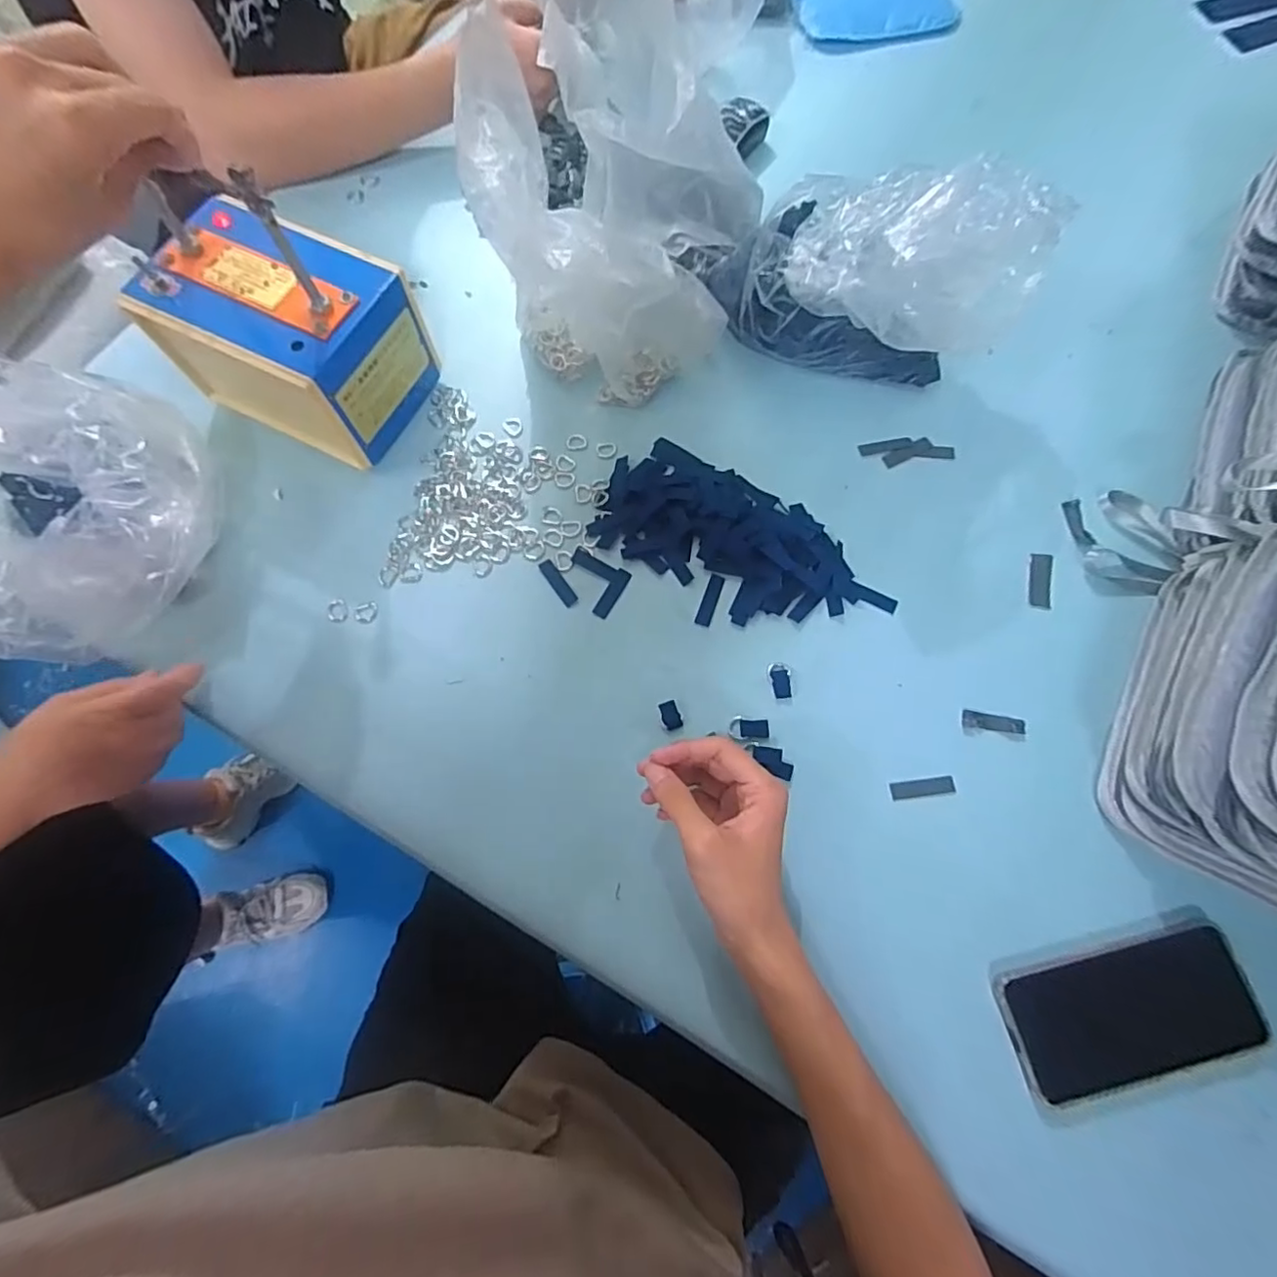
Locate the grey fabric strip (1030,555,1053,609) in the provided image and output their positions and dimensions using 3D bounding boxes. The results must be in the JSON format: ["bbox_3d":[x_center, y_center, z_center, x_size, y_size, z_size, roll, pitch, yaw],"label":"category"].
[{"bbox_3d":[0.339,-0.048,0.509,0.016,0.005,0.048,12,73,4],"label":"grey fabric strip"}]

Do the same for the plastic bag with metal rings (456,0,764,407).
[{"bbox_3d":[-0.008,-0.341,0.487,0.193,0.220,0.227,7,73,2],"label":"plastic bag with metal rings"}]

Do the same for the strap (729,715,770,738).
[{"bbox_3d":[0.087,0.070,0.472,0.031,0.004,0.017,5,73,2],"label":"strap"}]

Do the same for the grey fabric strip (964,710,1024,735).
[{"bbox_3d":[0.279,0.066,0.471,0.047,0.009,0.013,9,73,3],"label":"grey fabric strip"}]

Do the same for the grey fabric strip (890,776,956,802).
[{"bbox_3d":[0.216,0.114,0.458,0.048,0.004,0.013,-7,73,-2],"label":"grey fabric strip"}]

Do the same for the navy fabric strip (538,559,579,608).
[{"bbox_3d":[-0.068,-0.048,0.510,0.012,0.004,0.047,-33,75,-10],"label":"navy fabric strip"}]

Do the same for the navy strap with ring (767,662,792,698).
[{"bbox_3d":[0.113,0.033,0.481,0.018,0.006,0.029,2,73,1],"label":"navy strap with ring"}]

